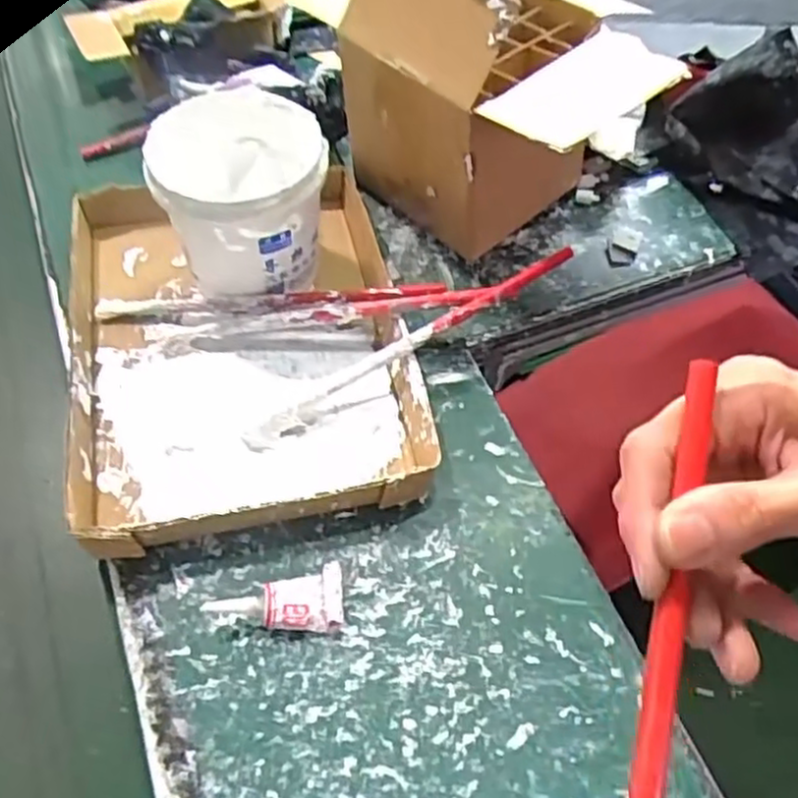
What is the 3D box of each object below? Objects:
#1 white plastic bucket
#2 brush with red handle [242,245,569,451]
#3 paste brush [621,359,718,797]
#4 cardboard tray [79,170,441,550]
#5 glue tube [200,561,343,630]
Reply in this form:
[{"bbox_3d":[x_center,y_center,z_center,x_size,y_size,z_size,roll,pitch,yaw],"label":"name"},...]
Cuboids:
[{"bbox_3d":[-0.115,-0.142,0.554,0.114,0.120,0.105,0,57,1],"label":"white plastic bucket"},{"bbox_3d":[0.008,-0.038,0.532,0.262,0.022,0.017,-31,65,-6],"label":"brush with red handle"},{"bbox_3d":[0.074,0.116,0.222,0.012,0.010,0.259,10,81,3],"label":"paste brush"},{"bbox_3d":[-0.113,-0.046,0.546,0.230,0.036,0.291,-10,61,-9],"label":"cardboard tray"},{"bbox_3d":[-0.073,0.121,0.450,0.081,0.016,0.038,-1,59,-18],"label":"glue tube"}]

